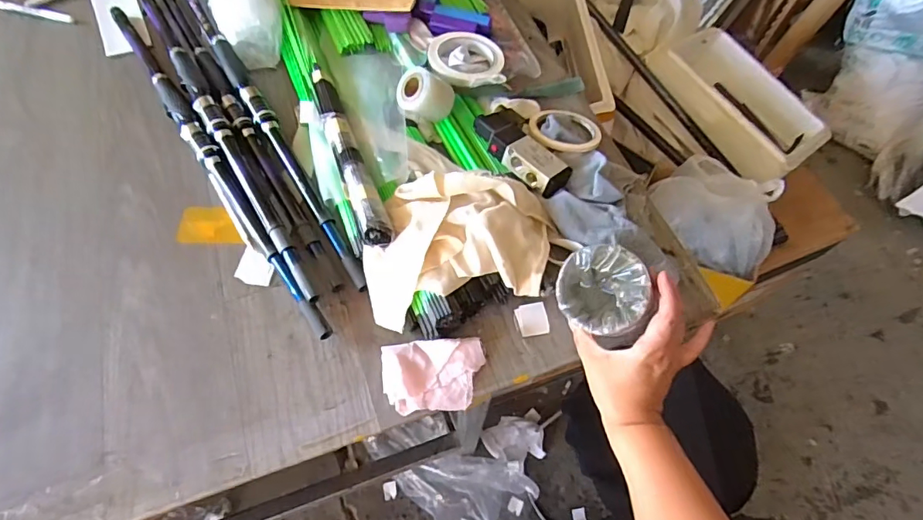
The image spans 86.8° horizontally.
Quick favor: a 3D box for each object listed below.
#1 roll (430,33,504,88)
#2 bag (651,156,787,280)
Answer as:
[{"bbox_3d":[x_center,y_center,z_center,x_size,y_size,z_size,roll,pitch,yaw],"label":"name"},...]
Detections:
[{"bbox_3d":[0.007,-0.271,0.665,0.106,0.017,0.097,1,62,-2],"label":"roll"},{"bbox_3d":[0.451,-0.085,0.841,0.096,0.152,0.223,-32,67,-18],"label":"bag"}]

